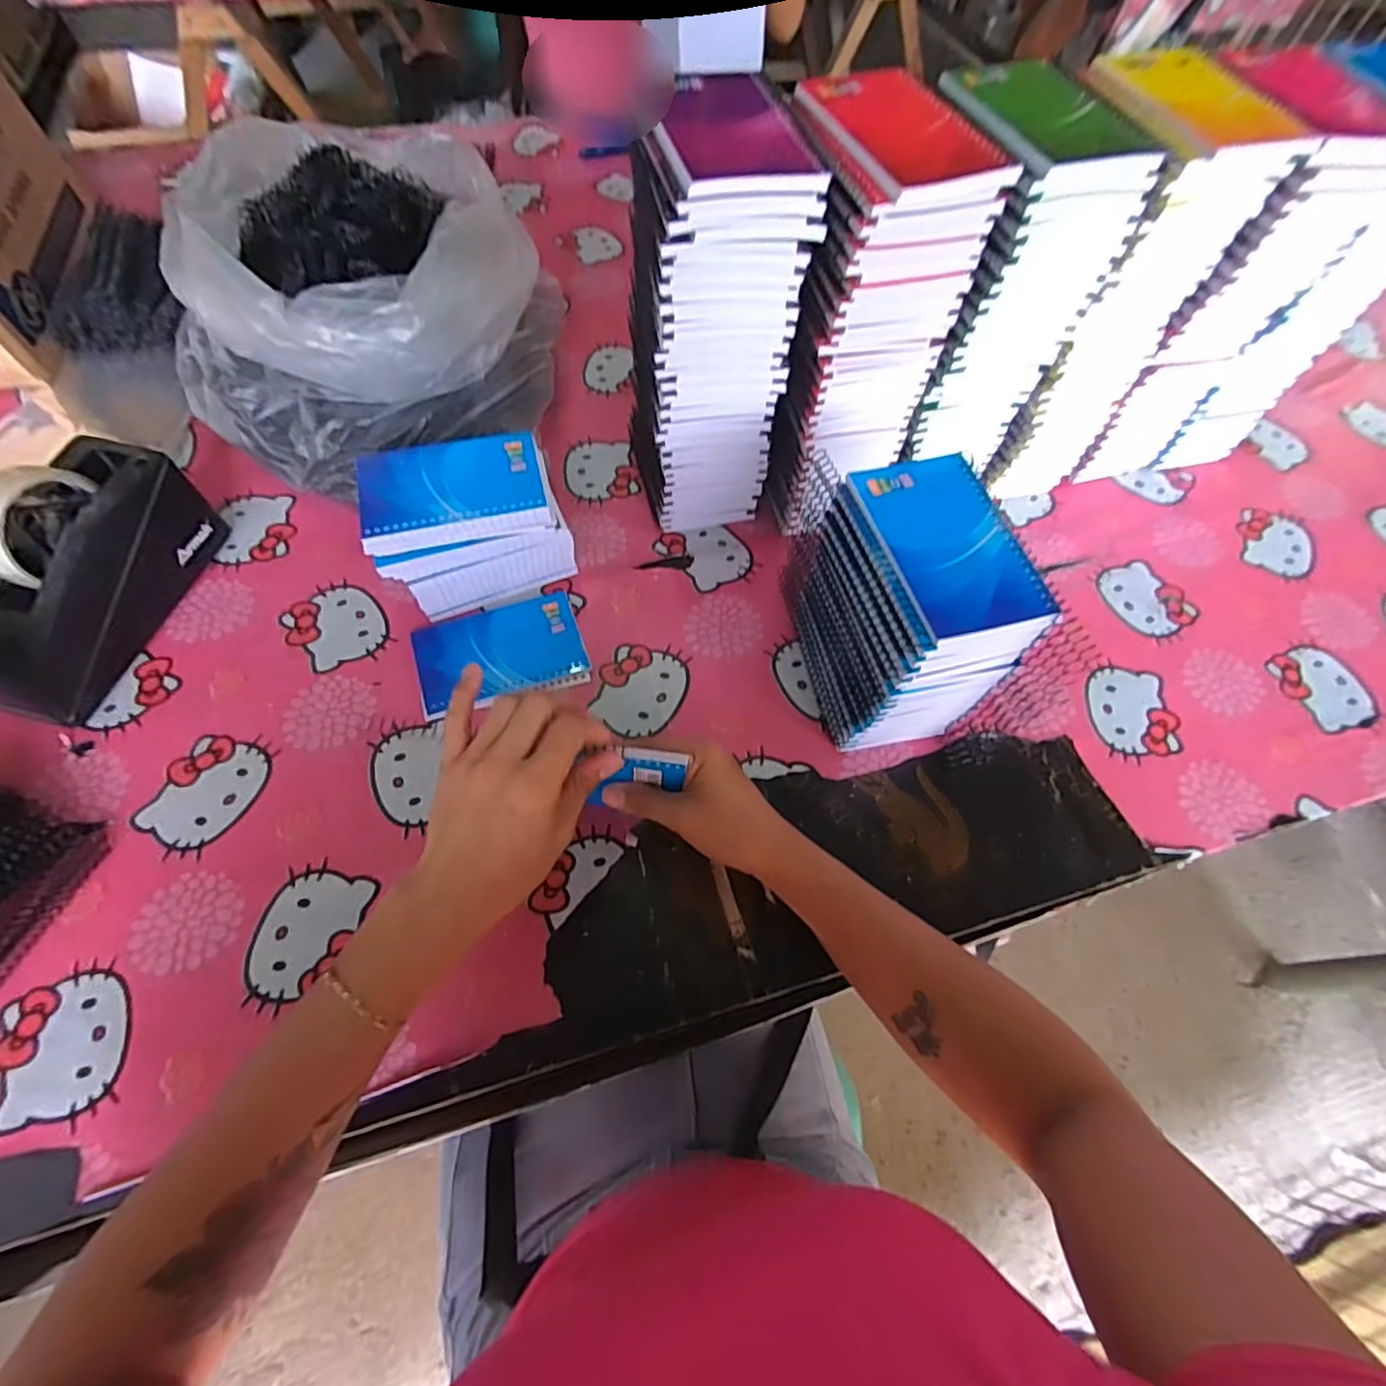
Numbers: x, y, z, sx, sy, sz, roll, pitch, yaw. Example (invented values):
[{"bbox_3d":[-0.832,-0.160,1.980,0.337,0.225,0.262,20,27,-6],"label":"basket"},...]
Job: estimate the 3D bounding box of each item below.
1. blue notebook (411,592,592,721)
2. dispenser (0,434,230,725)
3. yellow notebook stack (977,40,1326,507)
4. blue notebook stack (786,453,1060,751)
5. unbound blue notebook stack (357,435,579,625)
[{"bbox_3d":[-0.154,-0.032,0.507,0.129,0.007,0.085,-16,63,-11],"label":"blue notebook"},{"bbox_3d":[-0.454,-0.089,0.462,0.073,0.110,0.198,12,62,4],"label":"dispenser"},{"bbox_3d":[0.313,-0.305,0.517,0.104,0.284,0.115,-13,63,-9],"label":"yellow notebook stack"},{"bbox_3d":[0.144,-0.050,0.443,0.089,0.166,0.126,-11,62,-8],"label":"blue notebook stack"},{"bbox_3d":[-0.174,-0.131,0.501,0.137,0.101,0.082,-15,63,-10],"label":"unbound blue notebook stack"}]

